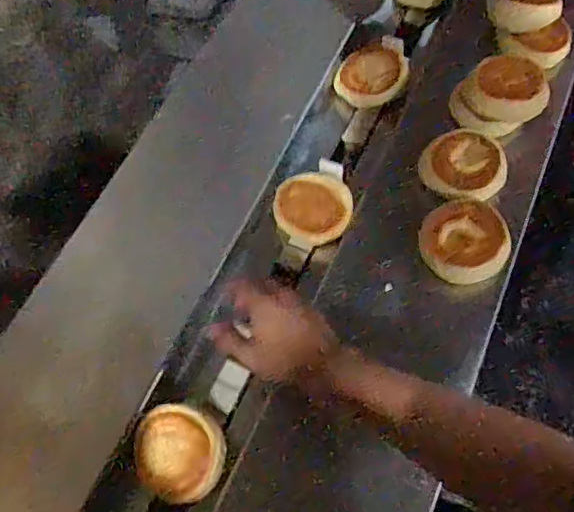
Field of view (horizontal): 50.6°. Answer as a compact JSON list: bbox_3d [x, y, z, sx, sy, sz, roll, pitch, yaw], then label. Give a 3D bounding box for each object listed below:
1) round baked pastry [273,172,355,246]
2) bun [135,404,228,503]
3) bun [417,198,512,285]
[{"bbox_3d":[0.029,-0.051,0.654,0.084,0.017,0.074,1,93,18],"label":"round baked pastry"},{"bbox_3d":[-0.096,0.176,0.544,0.086,0.031,0.073,30,67,18],"label":"bun"},{"bbox_3d":[0.172,-0.014,0.575,0.079,0.034,0.079,-11,61,-2],"label":"bun"}]

